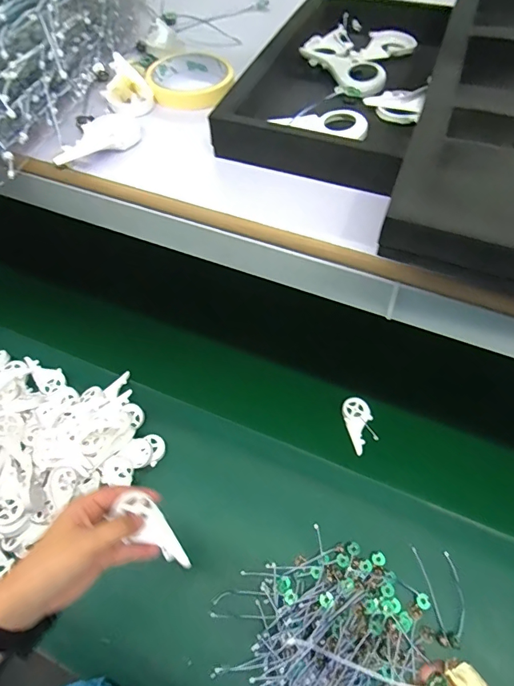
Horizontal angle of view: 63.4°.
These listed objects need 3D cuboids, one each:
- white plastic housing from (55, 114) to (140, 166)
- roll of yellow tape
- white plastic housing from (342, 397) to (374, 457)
[{"bbox_3d":[-0.145,-0.181,0.368,0.042,0.019,0.085,38,68,23],"label":"white plastic housing"},{"bbox_3d":[-0.067,-0.274,0.434,0.098,0.014,0.098,19,61,15],"label":"roll of yellow tape"},{"bbox_3d":[0.175,0.136,0.704,0.047,0.013,0.093,-14,59,-5],"label":"white plastic housing"}]

